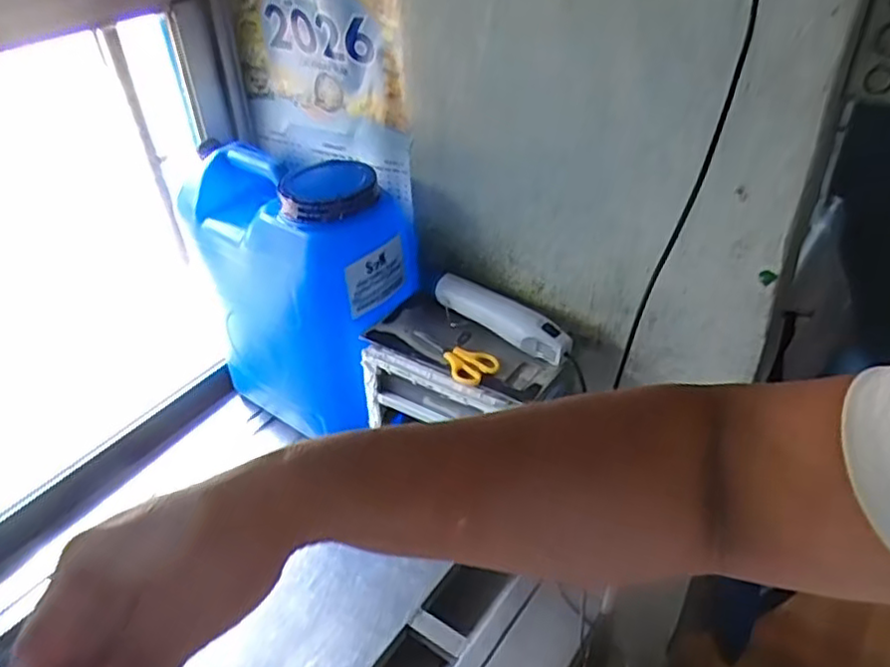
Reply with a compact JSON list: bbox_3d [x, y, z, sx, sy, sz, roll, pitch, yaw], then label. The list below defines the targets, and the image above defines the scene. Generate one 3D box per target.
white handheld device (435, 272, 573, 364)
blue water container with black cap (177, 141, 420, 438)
[{"bbox_3d":[0.070,-0.021,0.836,0.194,0.038,0.039,27,47,33],"label":"white handheld device"},{"bbox_3d":[-0.209,-0.068,0.988,0.326,0.358,0.174,20,43,28],"label":"blue water container with black cap"}]

